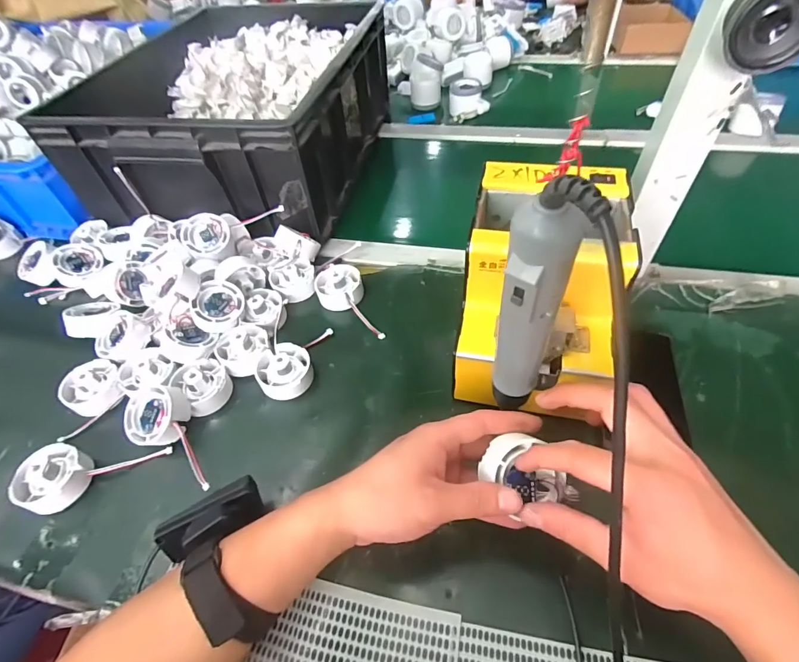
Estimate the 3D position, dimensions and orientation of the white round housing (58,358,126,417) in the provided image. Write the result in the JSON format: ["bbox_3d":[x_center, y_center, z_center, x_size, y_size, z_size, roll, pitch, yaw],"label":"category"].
[{"bbox_3d":[-0.313,0.056,0.429,0.052,0.021,0.052,5,62,-10],"label":"white round housing"}]

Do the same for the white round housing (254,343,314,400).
[{"bbox_3d":[-0.116,0.039,0.427,0.053,0.027,0.057,-2,50,3],"label":"white round housing"}]

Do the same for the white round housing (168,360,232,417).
[{"bbox_3d":[-0.198,0.052,0.424,0.047,0.031,0.054,-38,57,-24],"label":"white round housing"}]

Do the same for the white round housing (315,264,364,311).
[{"bbox_3d":[-0.072,-0.054,0.500,0.056,0.025,0.055,-2,50,3],"label":"white round housing"}]

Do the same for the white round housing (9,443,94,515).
[{"bbox_3d":[-0.304,0.129,0.372,0.054,0.031,0.054,-2,50,3],"label":"white round housing"}]

